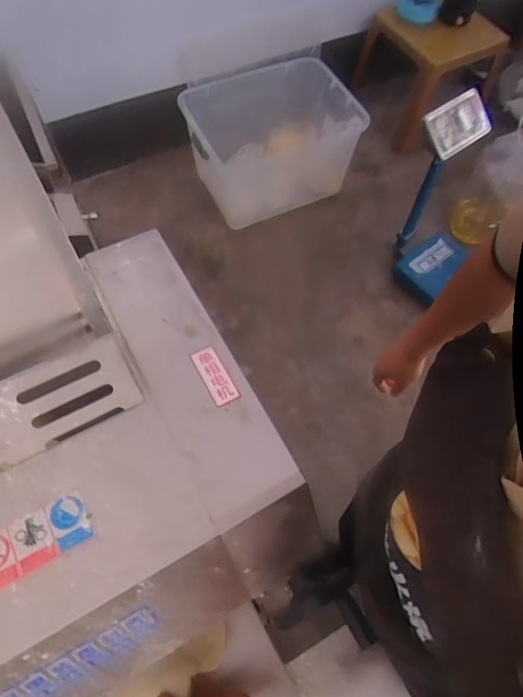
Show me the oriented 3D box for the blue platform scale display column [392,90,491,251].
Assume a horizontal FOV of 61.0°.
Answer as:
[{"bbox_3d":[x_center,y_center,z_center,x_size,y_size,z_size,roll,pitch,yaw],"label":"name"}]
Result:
[{"bbox_3d":[0.626,-0.616,1.634,0.225,0.648,0.108,-36,71,-16],"label":"blue platform scale display column"}]

